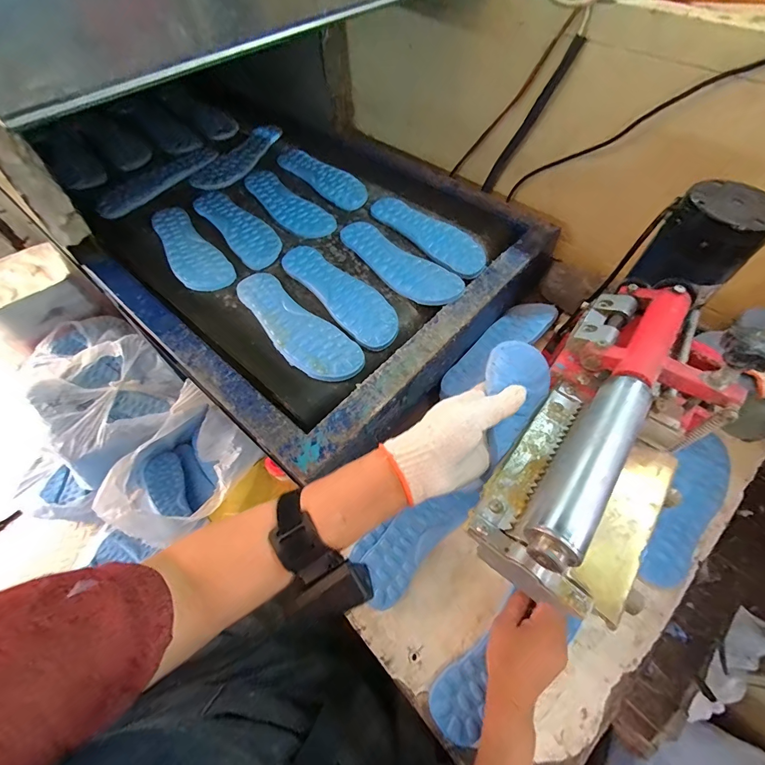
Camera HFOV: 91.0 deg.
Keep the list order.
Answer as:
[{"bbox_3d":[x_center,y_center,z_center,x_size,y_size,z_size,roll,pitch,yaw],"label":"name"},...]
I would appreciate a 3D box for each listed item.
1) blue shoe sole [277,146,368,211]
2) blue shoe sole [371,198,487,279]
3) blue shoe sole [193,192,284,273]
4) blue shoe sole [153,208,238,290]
[{"bbox_3d":[-0.126,-0.419,0.753,0.072,0.008,0.256,-38,64,-20],"label":"blue shoe sole"},{"bbox_3d":[0.083,-0.261,0.652,0.092,0.012,0.250,-33,63,-18],"label":"blue shoe sole"},{"bbox_3d":[-0.254,-0.278,0.660,0.077,0.007,0.245,-36,64,-19],"label":"blue shoe sole"},{"bbox_3d":[-0.331,-0.228,0.631,0.076,0.009,0.233,-35,63,-19],"label":"blue shoe sole"}]

